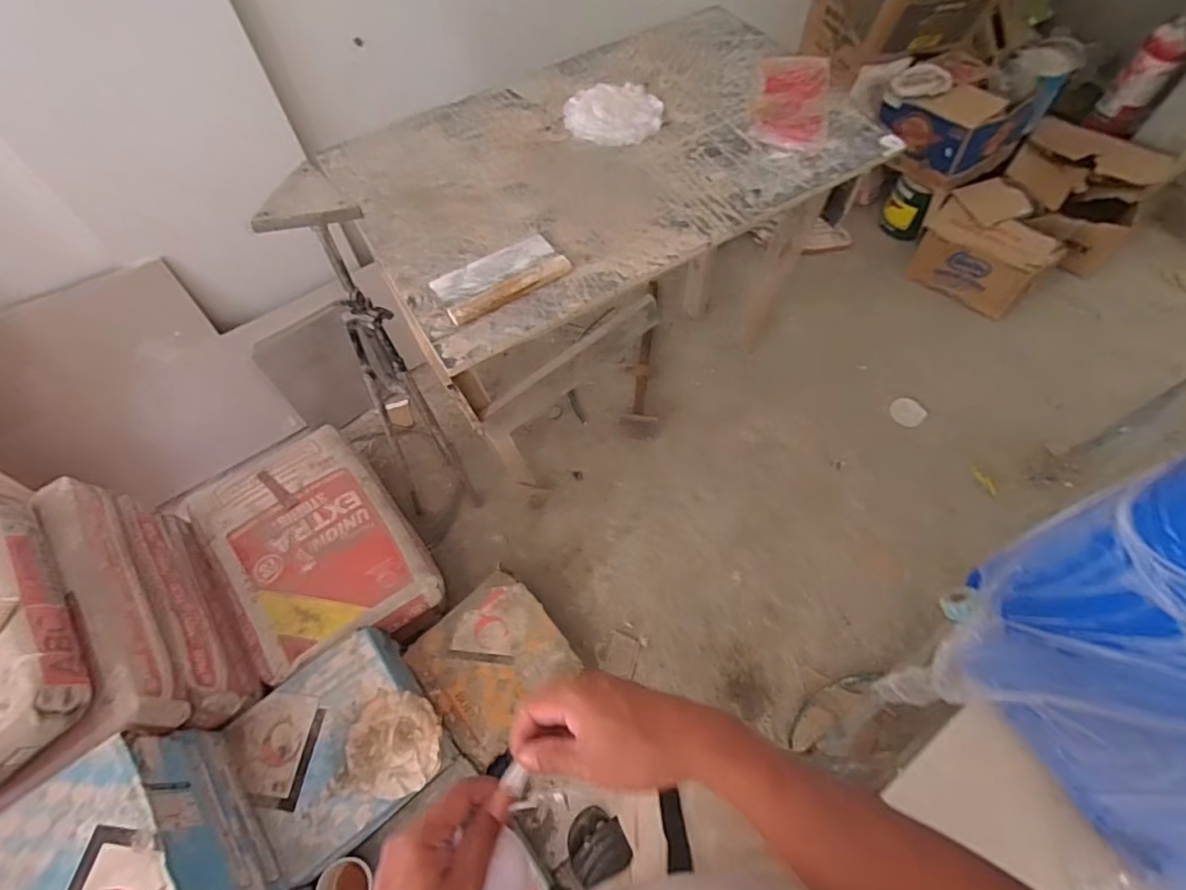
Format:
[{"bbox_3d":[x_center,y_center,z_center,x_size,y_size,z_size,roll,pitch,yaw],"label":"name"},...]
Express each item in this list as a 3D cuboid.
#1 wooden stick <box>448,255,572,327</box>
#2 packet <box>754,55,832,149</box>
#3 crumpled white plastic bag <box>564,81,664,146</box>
[{"bbox_3d":[-0.123,-0.235,0.875,0.201,0.014,0.034,-31,65,-14],"label":"wooden stick"},{"bbox_3d":[0.373,-0.638,1.070,0.128,0.029,0.243,10,62,7],"label":"packet"},{"bbox_3d":[0.037,-0.612,1.065,0.174,0.019,0.160,4,62,3],"label":"crumpled white plastic bag"}]

